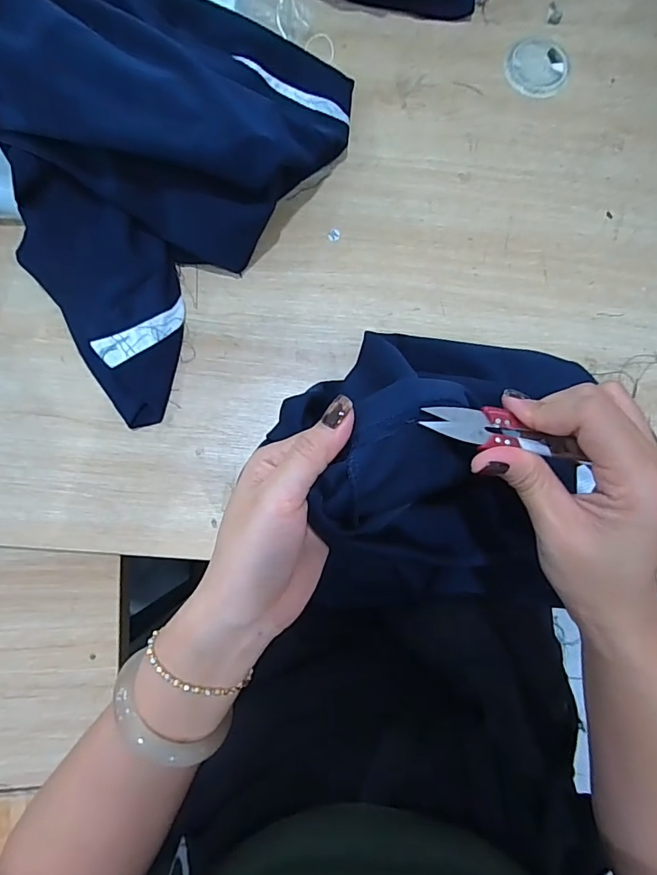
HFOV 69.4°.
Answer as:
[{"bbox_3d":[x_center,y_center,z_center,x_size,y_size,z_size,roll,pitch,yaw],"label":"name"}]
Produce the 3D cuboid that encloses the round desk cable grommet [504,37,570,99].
[{"bbox_3d":[0.207,-0.369,0.470,0.063,0.005,0.064,0,84,0],"label":"round desk cable grommet"}]

